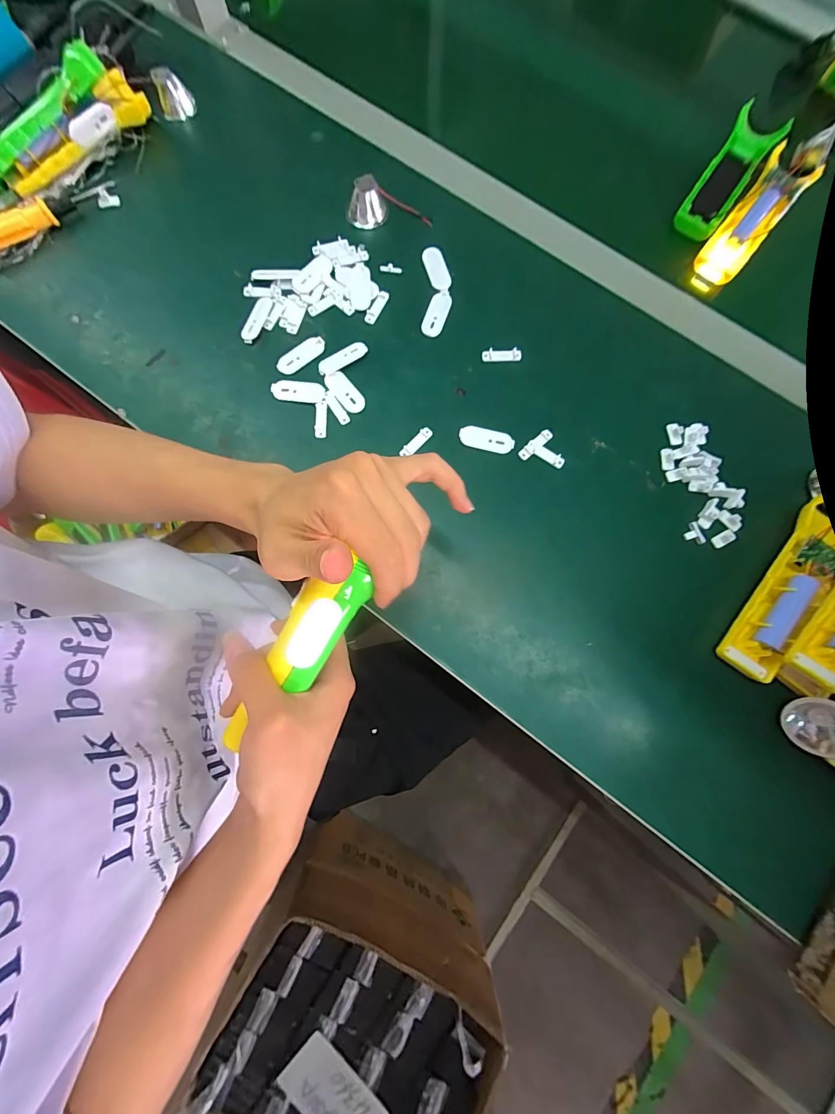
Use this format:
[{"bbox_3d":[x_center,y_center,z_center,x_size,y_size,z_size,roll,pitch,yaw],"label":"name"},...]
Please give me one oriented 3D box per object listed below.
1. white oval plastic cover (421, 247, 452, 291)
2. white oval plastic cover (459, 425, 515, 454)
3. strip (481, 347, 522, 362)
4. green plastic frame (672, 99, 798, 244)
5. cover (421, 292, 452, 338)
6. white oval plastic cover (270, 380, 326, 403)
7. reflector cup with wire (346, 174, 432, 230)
[{"bbox_3d":[0.020,-0.288,0.387,0.021,0.004,0.047,-18,80,-3],"label":"white oval plastic cover"},{"bbox_3d":[0.064,-0.108,0.358,0.050,0.006,0.019,11,80,3],"label":"white oval plastic cover"},{"bbox_3d":[0.081,-0.195,0.372,0.037,0.004,0.011,0,80,1],"label":"strip"},{"bbox_3d":[0.328,-0.404,0.409,0.049,0.020,0.164,34,82,6],"label":"green plastic frame"},{"bbox_3d":[0.019,-0.237,0.376,0.018,0.005,0.049,21,81,5],"label":"cover"},{"bbox_3d":[-0.111,-0.156,0.363,0.049,0.005,0.021,9,80,2],"label":"white oval plastic cover"},{"bbox_3d":[-0.031,-0.357,0.387,0.082,0.027,0.037,-5,80,0],"label":"reflector cup with wire"}]

